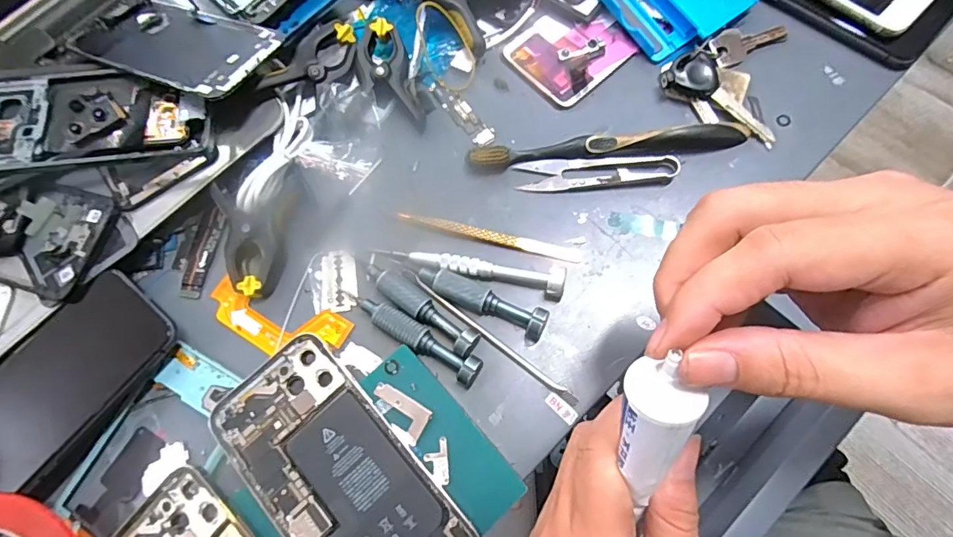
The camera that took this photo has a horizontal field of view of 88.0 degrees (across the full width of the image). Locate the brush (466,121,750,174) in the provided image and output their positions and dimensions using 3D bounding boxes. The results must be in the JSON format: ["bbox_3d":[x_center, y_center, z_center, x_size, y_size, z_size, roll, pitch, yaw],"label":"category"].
[{"bbox_3d":[0.086,-0.081,0.328,0.180,0.018,0.018,-5,71,4],"label":"brush"}]

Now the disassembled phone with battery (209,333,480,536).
[{"bbox_3d":[-0.075,0.115,0.266,0.079,0.008,0.160,-42,73,-8],"label":"disassembled phone with battery"}]

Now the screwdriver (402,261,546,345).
[{"bbox_3d":[-0.001,0.018,0.302,0.092,0.015,0.019,21,75,12],"label":"screwdriver"}]

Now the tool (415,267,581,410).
[{"bbox_3d":[0.009,0.041,0.302,0.127,0.005,0.007,36,79,16],"label":"tool"}]

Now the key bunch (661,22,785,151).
[{"bbox_3d":[0.168,-0.133,0.337,0.076,0.014,0.089,11,73,9],"label":"key bunch"}]

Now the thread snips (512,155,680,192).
[{"bbox_3d":[0.080,-0.063,0.326,0.103,0.012,0.021,-1,72,6],"label":"thread snips"}]

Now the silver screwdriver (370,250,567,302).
[{"bbox_3d":[-0.005,-0.002,0.308,0.120,0.015,0.017,11,73,9],"label":"silver screwdriver"}]

